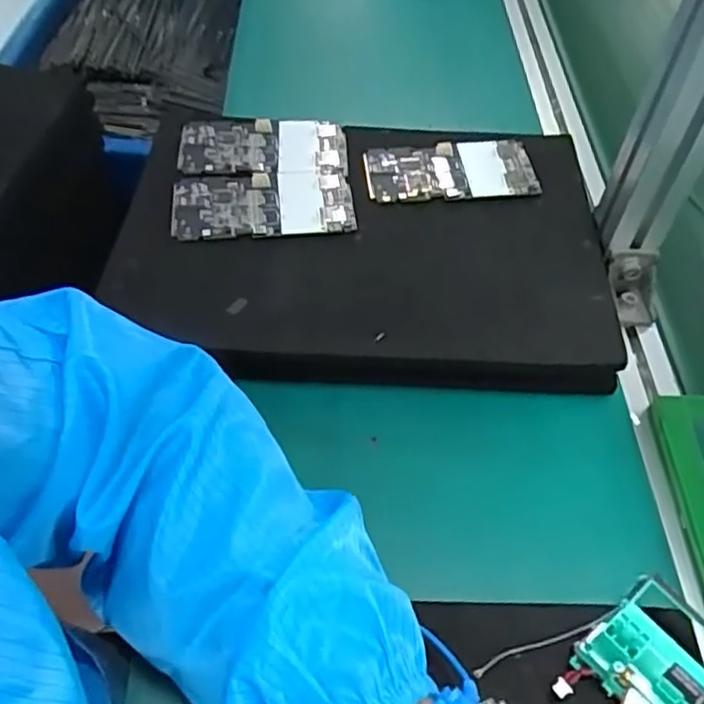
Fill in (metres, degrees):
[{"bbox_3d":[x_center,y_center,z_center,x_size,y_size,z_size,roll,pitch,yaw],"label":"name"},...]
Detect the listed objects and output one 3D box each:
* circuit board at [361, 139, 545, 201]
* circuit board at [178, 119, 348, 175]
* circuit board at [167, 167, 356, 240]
[{"bbox_3d":[0.077,-0.143,0.542,0.130,0.011,0.064,-3,56,-4],"label":"circuit board"},{"bbox_3d":[-0.069,-0.160,0.536,0.126,0.006,0.065,-4,53,-8],"label":"circuit board"},{"bbox_3d":[-0.065,-0.109,0.507,0.130,0.013,0.064,-2,53,-6],"label":"circuit board"}]

